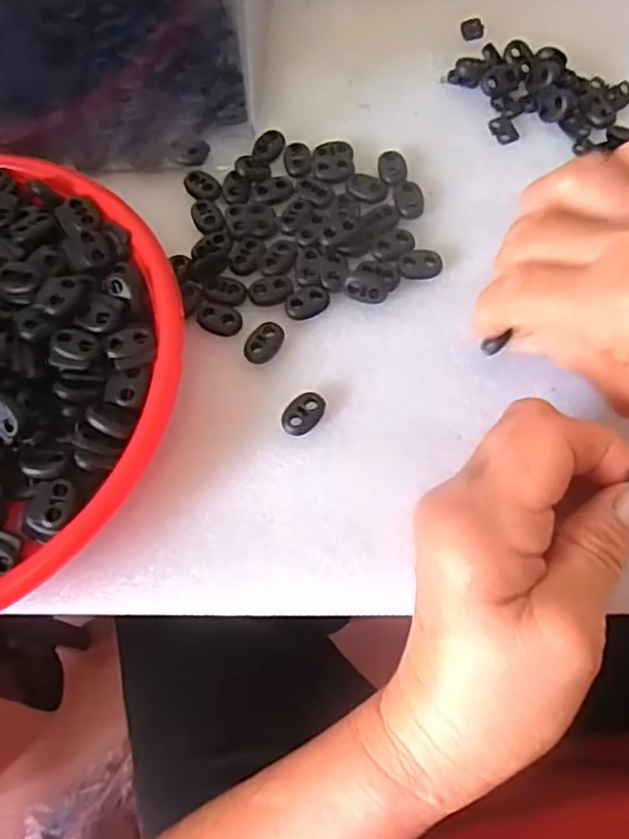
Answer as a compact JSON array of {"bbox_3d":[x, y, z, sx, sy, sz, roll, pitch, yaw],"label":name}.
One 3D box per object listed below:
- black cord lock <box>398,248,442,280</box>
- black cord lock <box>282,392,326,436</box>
[{"bbox_3d":[0.052,-0.077,0.323,0.021,0.004,0.015,-9,70,-2],"label":"black cord lock"},{"bbox_3d":[-0.005,-0.003,0.296,0.015,0.005,0.022,35,75,13],"label":"black cord lock"}]

